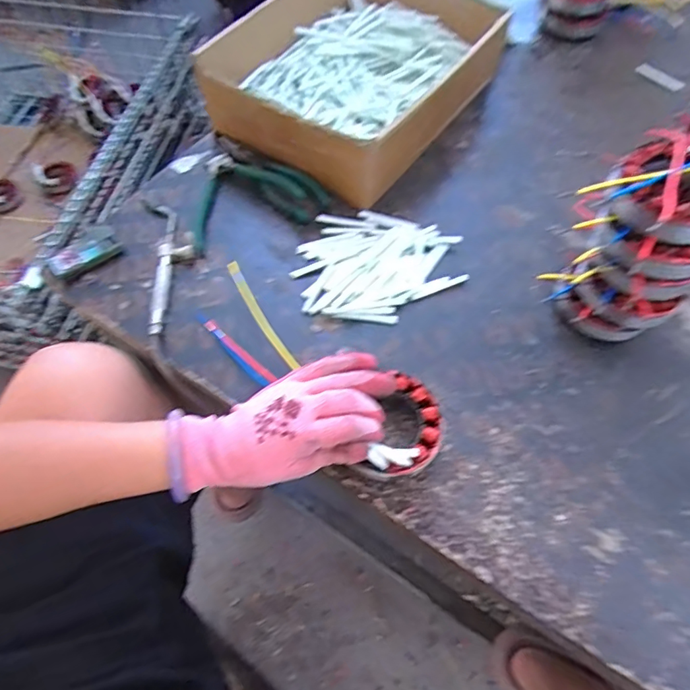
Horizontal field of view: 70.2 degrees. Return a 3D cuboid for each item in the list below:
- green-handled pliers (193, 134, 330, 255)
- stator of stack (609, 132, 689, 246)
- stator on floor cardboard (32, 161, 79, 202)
[{"bbox_3d":[-0.103,-0.178,0.537,0.143,0.018,0.143,-16,62,-8],"label":"green-handled pliers"},{"bbox_3d":[0.242,-0.113,0.360,0.088,0.027,0.082,0,61,0],"label":"stator of stack"},{"bbox_3d":[-0.713,-0.412,1.222,0.091,0.042,0.119,-30,65,-15],"label":"stator on floor cardboard"}]

